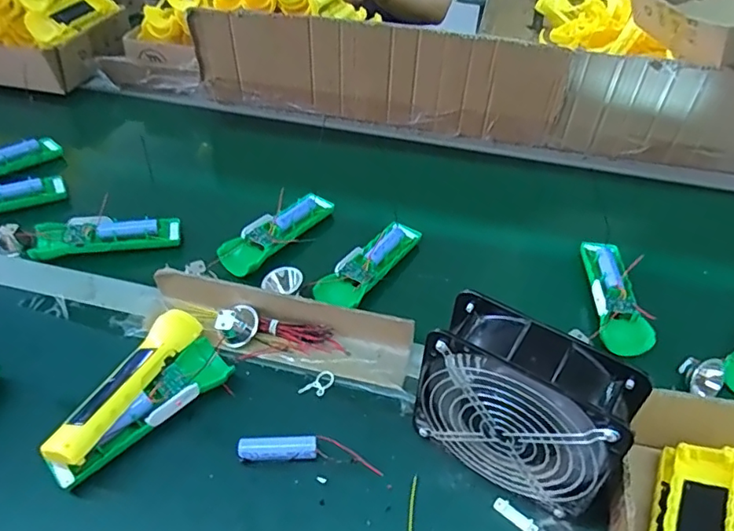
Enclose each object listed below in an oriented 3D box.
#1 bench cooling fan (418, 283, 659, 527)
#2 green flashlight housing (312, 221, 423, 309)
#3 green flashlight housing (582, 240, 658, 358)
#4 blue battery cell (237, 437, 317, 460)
[{"bbox_3d":[0.118,0.114,0.429,0.145,0.143,0.061,28,50,25],"label":"bench cooling fan"},{"bbox_3d":[0.003,-0.006,0.635,0.048,0.022,0.157,24,49,22],"label":"green flashlight housing"},{"bbox_3d":[0.276,0.028,0.617,0.051,0.021,0.160,7,44,6],"label":"green flashlight housing"},{"bbox_3d":[-0.076,0.158,0.472,0.065,0.017,0.018,1,44,0],"label":"blue battery cell"}]

